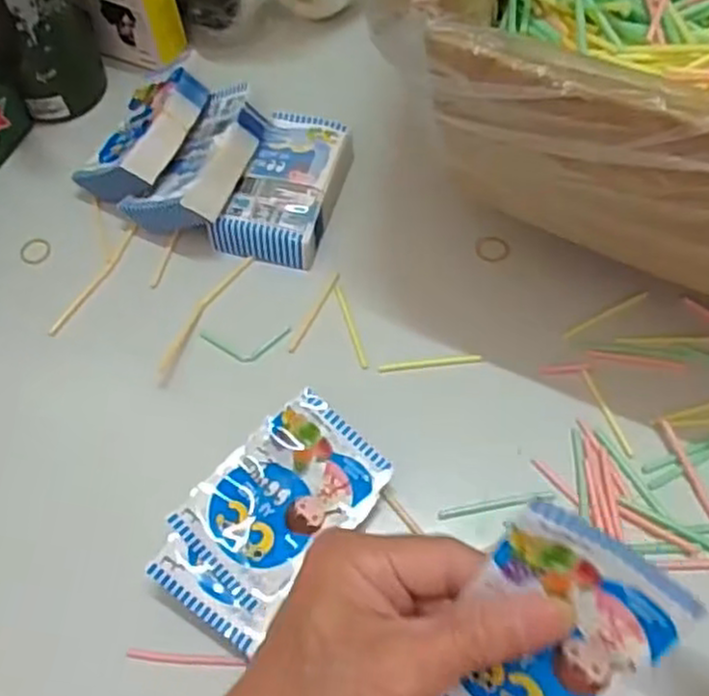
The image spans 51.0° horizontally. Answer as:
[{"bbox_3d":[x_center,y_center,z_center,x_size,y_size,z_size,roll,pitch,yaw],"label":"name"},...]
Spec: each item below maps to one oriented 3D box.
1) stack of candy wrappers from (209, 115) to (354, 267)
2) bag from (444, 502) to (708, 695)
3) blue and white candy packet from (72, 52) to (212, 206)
[{"bbox_3d":[-0.042,-0.107,0.500,0.061,0.028,0.111,15,64,12],"label":"stack of candy wrappers"},{"bbox_3d":[0.069,0.109,0.270,0.062,0.104,0.007,30,25,12],"label":"bag"},{"bbox_3d":[-0.146,-0.151,0.510,0.072,0.023,0.106,5,66,35],"label":"blue and white candy packet"}]

